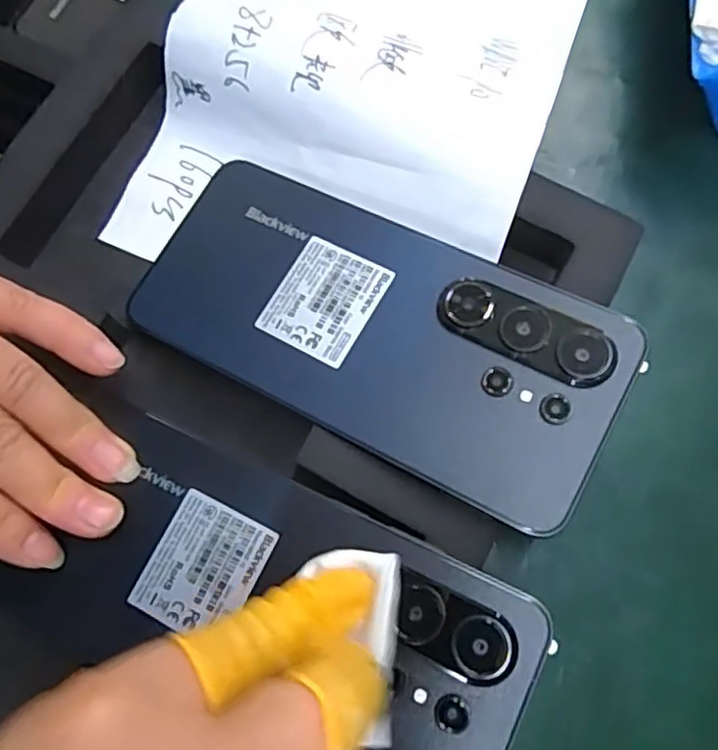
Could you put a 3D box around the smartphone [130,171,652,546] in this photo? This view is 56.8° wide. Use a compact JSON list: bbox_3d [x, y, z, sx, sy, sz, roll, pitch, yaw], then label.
[{"bbox_3d":[0.002,-0.018,0.227,0.168,0.004,0.078,26,78,17],"label":"smartphone"}]

